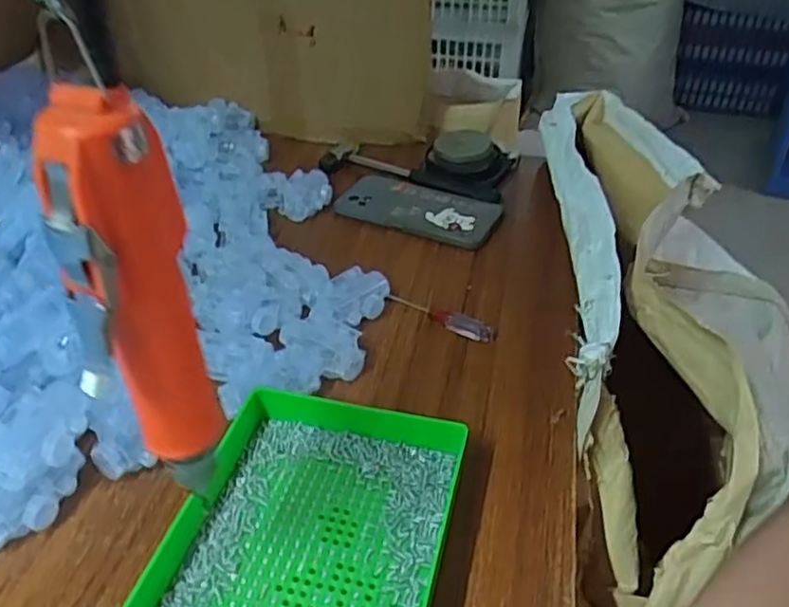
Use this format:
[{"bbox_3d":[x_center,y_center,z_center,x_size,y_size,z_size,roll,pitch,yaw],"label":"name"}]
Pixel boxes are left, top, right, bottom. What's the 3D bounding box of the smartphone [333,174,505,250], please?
[{"bbox_3d":[0.026,-0.102,0.716,0.168,0.014,0.078,19,50,23],"label":"smartphone"}]

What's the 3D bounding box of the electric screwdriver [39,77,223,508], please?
[{"bbox_3d":[-0.100,0.005,0.271,0.046,0.169,0.037,-15,40,-18],"label":"electric screwdriver"}]

